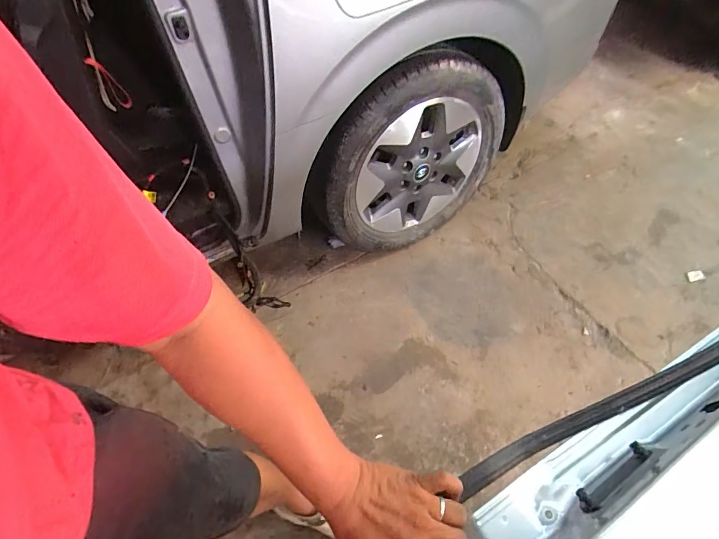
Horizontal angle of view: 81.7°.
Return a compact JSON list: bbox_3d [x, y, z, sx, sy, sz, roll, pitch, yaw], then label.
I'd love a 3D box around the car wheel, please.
[{"bbox_3d":[0.141,-0.384,1.336,0.666,0.567,0.278,-27,58,-15],"label":"car wheel"}]

